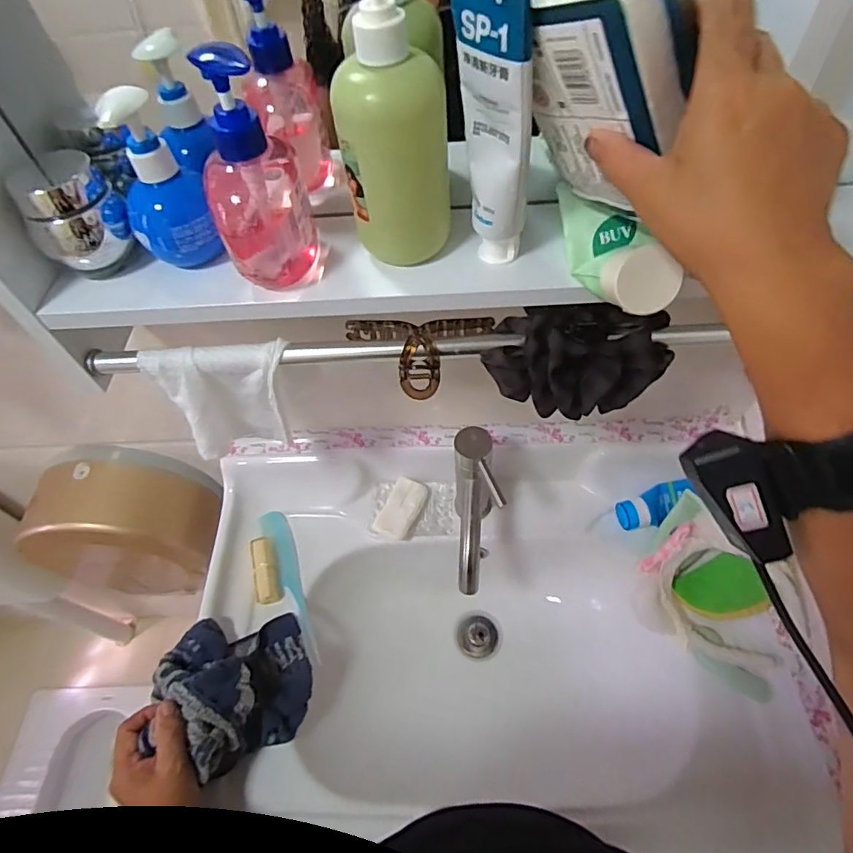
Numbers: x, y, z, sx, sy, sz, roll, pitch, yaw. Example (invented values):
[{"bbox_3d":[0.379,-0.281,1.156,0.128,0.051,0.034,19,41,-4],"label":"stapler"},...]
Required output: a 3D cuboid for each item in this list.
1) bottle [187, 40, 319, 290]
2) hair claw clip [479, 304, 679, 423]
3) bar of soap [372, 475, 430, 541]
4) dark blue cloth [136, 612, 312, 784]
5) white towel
[{"bbox_3d":[-0.113,-0.165,0.351,0.059,0.138,0.075,-13,56,-4],"label":"bottle"},{"bbox_3d":[0.121,-0.052,0.424,0.144,0.069,0.078,8,57,10],"label":"hair claw clip"},{"bbox_3d":[-0.034,0.114,0.733,0.052,0.018,0.087,22,60,18],"label":"bar of soap"},{"bbox_3d":[-0.219,0.293,0.594,0.148,0.110,0.156,-13,56,-4],"label":"dark blue cloth"},{"bbox_3d":[-0.174,-0.017,0.477,0.116,0.119,0.047,-8,55,-1],"label":"white towel"}]

